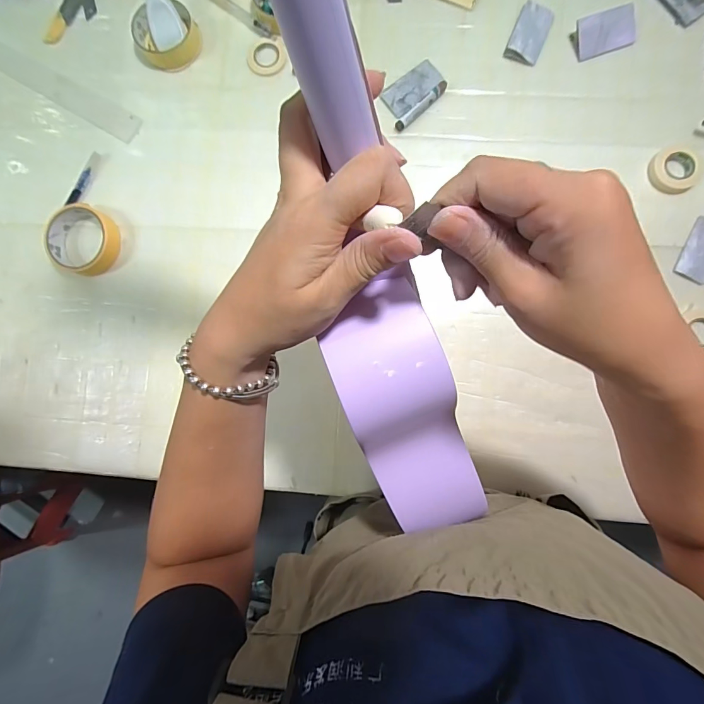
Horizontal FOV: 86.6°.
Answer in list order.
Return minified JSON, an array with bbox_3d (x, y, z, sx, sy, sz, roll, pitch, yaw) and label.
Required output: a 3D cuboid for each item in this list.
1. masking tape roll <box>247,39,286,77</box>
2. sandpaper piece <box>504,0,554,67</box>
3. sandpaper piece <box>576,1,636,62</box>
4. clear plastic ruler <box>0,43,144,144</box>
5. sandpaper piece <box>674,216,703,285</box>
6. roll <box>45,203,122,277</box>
[{"bbox_3d":[-0.112,-0.386,0.488,0.050,0.004,0.049,0,88,3],"label":"masking tape roll"},{"bbox_3d":[0.222,-0.397,0.464,0.042,0.009,0.072,23,89,4],"label":"sandpaper piece"},{"bbox_3d":[0.310,-0.390,0.453,0.069,0.017,0.040,-16,87,2],"label":"sandpaper piece"},{"bbox_3d":[-0.391,-0.351,0.499,0.248,0.005,0.038,30,85,5],"label":"clear plastic ruler"},{"bbox_3d":[0.417,-0.120,0.444,0.040,0.010,0.075,26,89,4],"label":"sandpaper piece"},{"bbox_3d":[-0.342,-0.142,0.475,0.090,0.021,0.083,0,88,3],"label":"roll"}]

